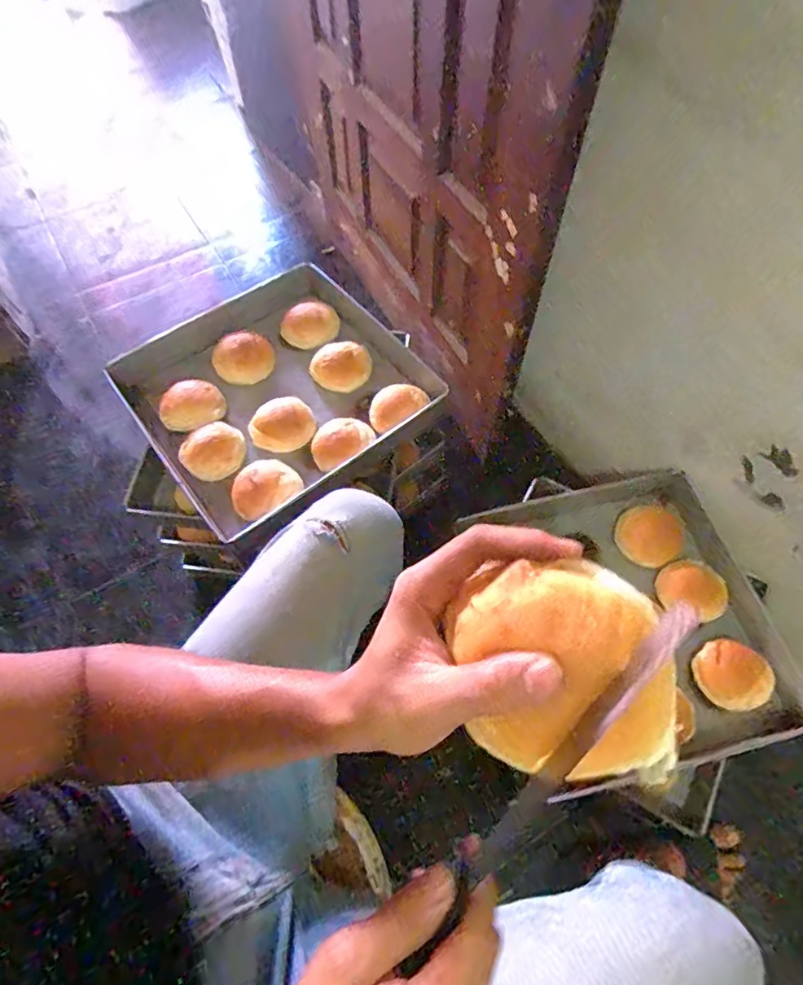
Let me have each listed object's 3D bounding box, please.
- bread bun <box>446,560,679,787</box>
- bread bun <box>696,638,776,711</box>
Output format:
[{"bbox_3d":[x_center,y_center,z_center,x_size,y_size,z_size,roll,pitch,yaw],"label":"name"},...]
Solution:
[{"bbox_3d":[0.073,0.080,0.241,0.091,0.053,0.091,-4,61,-1],"label":"bread bun"},{"bbox_3d":[0.485,0.265,0.769,0.099,0.044,0.096,0,61,1],"label":"bread bun"}]

